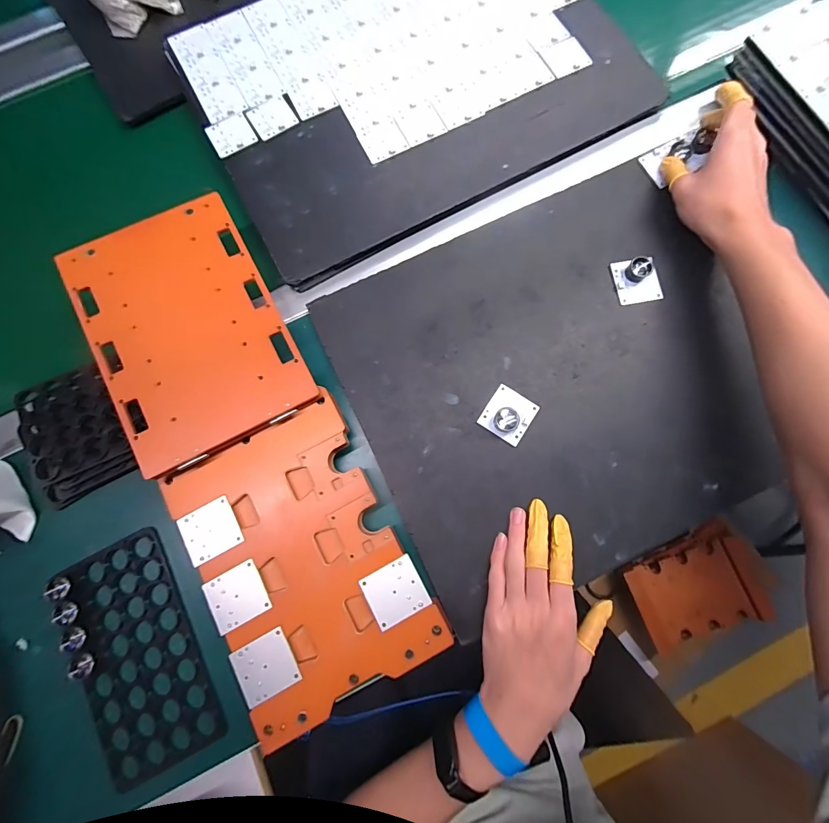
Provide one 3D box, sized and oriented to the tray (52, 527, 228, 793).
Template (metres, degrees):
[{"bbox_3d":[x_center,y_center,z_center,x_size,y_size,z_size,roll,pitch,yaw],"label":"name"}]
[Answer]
[{"bbox_3d":[-0.249,0.216,0.325,0.098,0.011,0.194,-26,82,-4],"label":"tray"}]

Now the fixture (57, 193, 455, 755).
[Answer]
[{"bbox_3d":[-0.149,0.031,0.331,0.161,0.050,0.448,-29,82,-4],"label":"fixture"}]

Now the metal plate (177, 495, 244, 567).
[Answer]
[{"bbox_3d":[-0.177,0.104,0.316,0.045,0.005,0.044,-28,82,-4],"label":"metal plate"}]

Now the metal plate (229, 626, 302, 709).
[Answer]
[{"bbox_3d":[-0.121,0.207,0.294,0.045,0.004,0.044,-28,80,-4],"label":"metal plate"}]

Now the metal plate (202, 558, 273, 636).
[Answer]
[{"bbox_3d":[-0.149,0.156,0.306,0.046,0.004,0.044,-27,78,-9],"label":"metal plate"}]

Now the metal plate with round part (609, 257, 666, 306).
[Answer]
[{"bbox_3d":[0.232,-0.137,0.375,0.044,0.015,0.047,-8,81,-1],"label":"metal plate with round part"}]

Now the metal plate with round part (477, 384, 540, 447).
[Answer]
[{"bbox_3d":[0.092,0.002,0.351,0.045,0.012,0.047,33,83,5],"label":"metal plate with round part"}]

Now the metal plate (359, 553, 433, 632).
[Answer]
[{"bbox_3d":[-0.016,0.151,0.302,0.047,0.004,0.044,-28,82,-4],"label":"metal plate"}]

